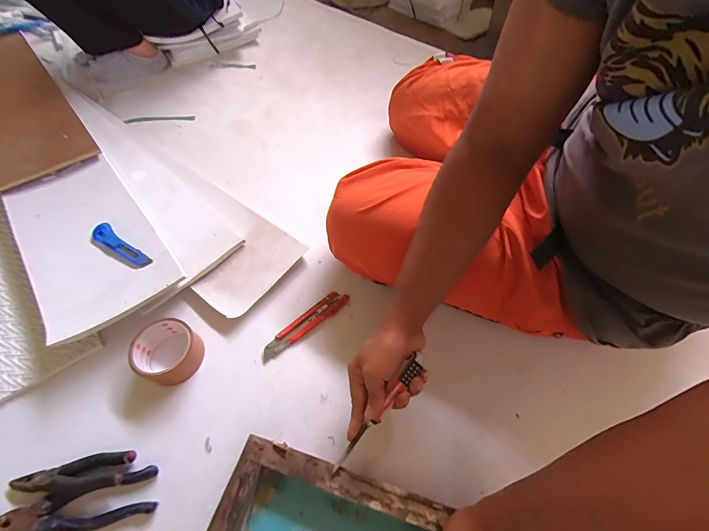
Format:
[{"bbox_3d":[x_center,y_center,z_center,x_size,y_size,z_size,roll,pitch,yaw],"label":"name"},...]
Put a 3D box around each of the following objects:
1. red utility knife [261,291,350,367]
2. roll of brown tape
[{"bbox_3d":[-0.082,0.096,0.561,0.166,0.018,0.030,-35,66,-22],"label":"red utility knife"},{"bbox_3d":[-0.280,0.129,0.509,0.091,0.043,0.087,0,57,0],"label":"roll of brown tape"}]

